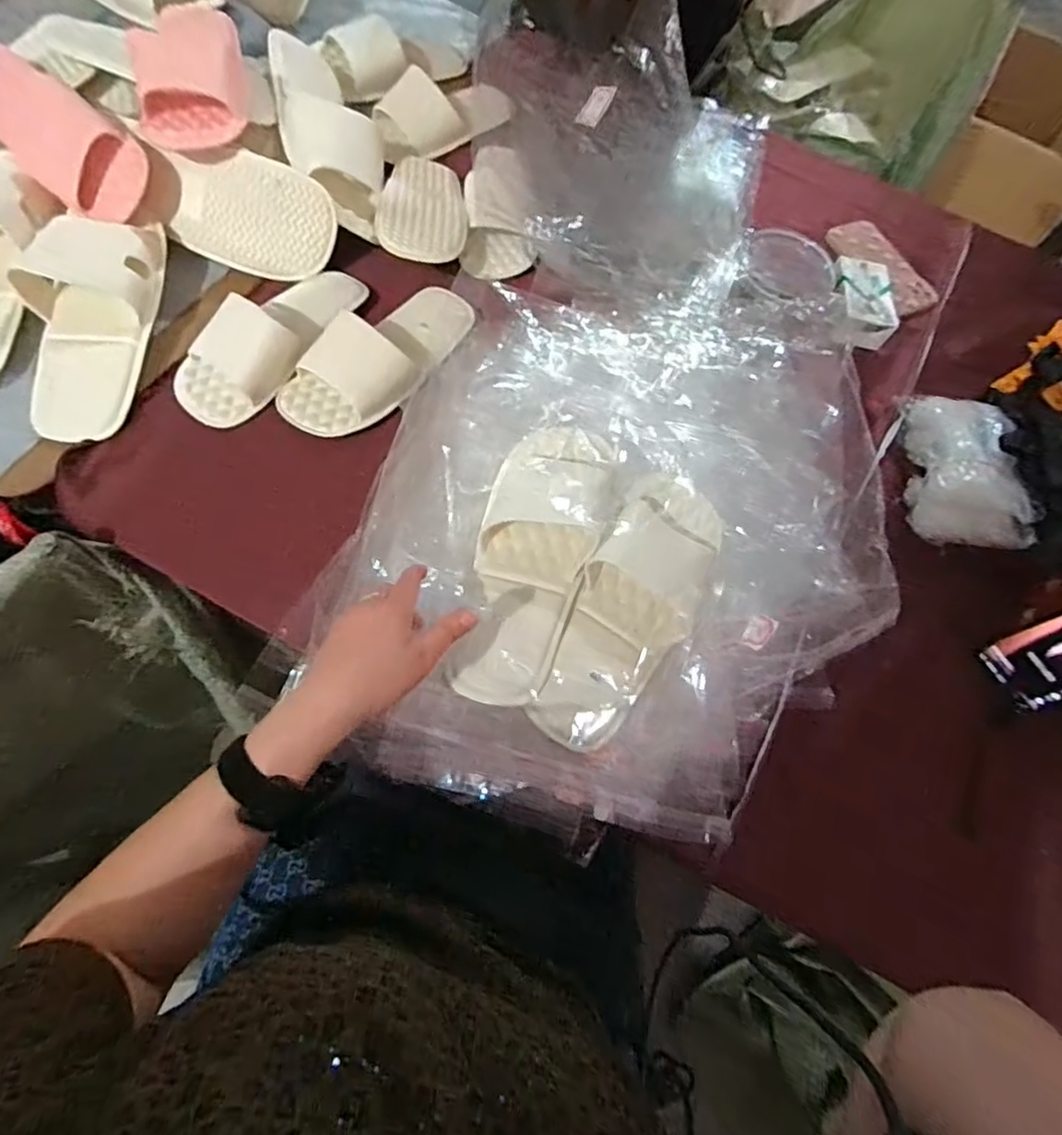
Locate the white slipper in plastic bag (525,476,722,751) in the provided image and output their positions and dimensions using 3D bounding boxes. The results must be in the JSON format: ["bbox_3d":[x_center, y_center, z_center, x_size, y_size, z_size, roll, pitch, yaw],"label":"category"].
[{"bbox_3d":[0.093,0.033,0.531,0.102,0.042,0.266,28,70,10],"label":"white slipper in plastic bag"}]

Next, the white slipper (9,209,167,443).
[{"bbox_3d":[-0.455,-0.253,0.592,0.115,0.066,0.243,4,68,1],"label":"white slipper"}]

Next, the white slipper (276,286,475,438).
[{"bbox_3d":[-0.158,-0.229,0.626,0.101,0.046,0.234,38,72,13],"label":"white slipper"}]

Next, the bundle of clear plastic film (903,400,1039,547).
[{"bbox_3d":[0.481,-0.110,0.644,0.128,0.036,0.183,7,68,2],"label":"bundle of clear plastic film"}]

